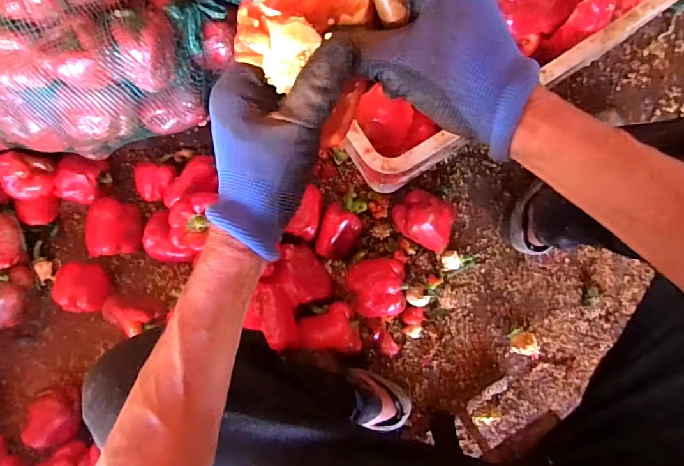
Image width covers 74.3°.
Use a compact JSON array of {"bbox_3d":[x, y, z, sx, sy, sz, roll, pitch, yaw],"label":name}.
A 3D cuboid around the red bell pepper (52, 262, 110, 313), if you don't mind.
[{"bbox_3d":[-0.485,0.101,0.846,0.075,0.068,0.089,-4,86,9],"label":"red bell pepper"}]

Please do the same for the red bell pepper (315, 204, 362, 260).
[{"bbox_3d":[-0.005,0.002,0.784,0.065,0.053,0.091,22,90,9],"label":"red bell pepper"}]

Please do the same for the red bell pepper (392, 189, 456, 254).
[{"bbox_3d":[0.138,-0.022,0.752,0.100,0.078,0.078,28,91,9],"label":"red bell pepper"}]

